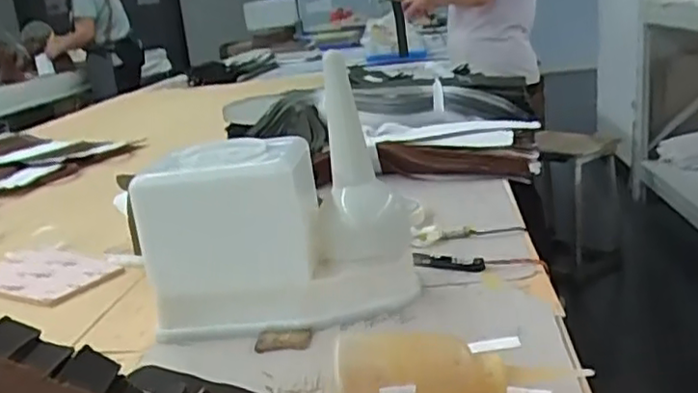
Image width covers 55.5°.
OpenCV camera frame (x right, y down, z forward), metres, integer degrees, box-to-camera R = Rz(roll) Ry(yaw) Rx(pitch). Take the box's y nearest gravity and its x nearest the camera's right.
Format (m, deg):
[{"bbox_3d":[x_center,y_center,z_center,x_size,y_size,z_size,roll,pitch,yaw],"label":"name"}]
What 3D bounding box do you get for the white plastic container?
[{"bbox_3d":[-0.064,0.004,0.632,0.238,0.210,0.126,-3,17,7],"label":"white plastic container"}]

